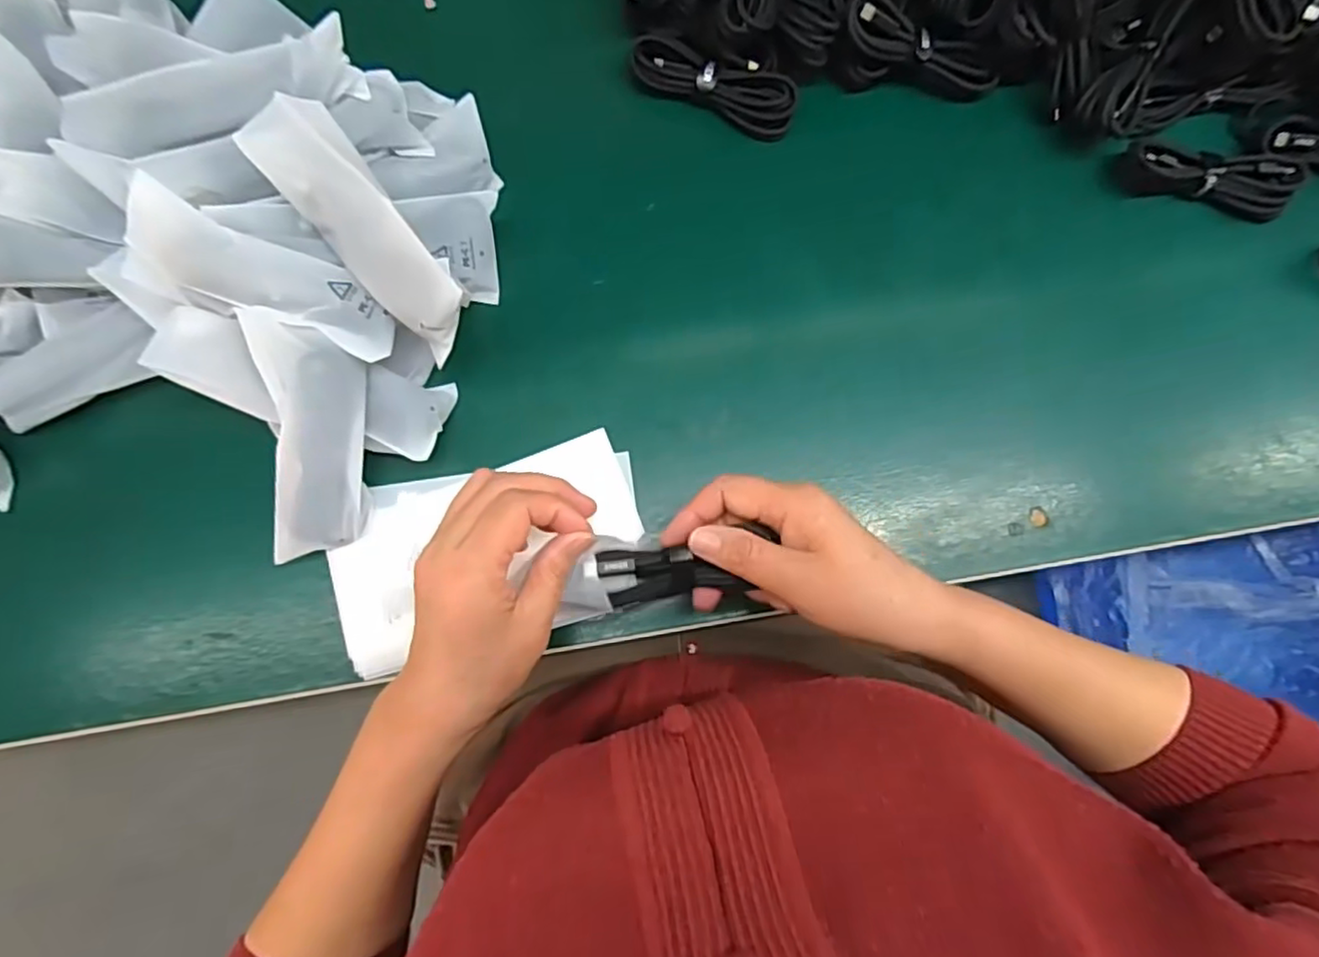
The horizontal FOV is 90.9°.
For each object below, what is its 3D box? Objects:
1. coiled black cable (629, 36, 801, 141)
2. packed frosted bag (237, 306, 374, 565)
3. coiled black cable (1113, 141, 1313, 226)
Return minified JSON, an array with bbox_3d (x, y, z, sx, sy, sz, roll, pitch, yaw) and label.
[{"bbox_3d":[0.037,-0.257,0.415,0.106,0.020,0.038,26,82,3],"label":"coiled black cable"},{"bbox_3d":[-0.187,-0.023,0.354,0.053,0.028,0.131,-1,104,-3],"label":"packed frosted bag"},{"bbox_3d":[0.349,-0.192,0.415,0.119,0.016,0.035,7,81,0],"label":"coiled black cable"}]

